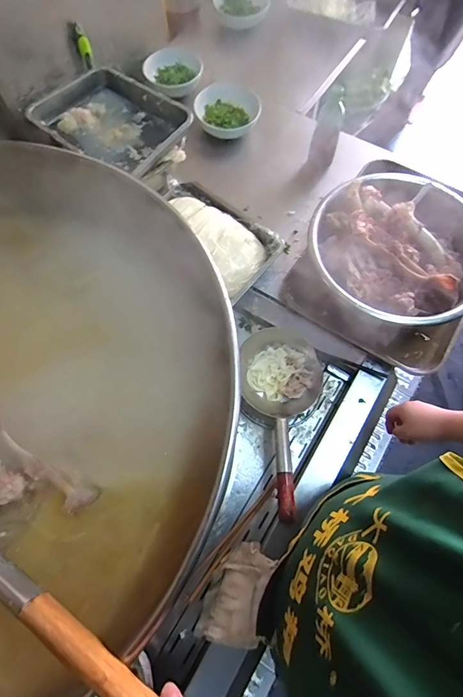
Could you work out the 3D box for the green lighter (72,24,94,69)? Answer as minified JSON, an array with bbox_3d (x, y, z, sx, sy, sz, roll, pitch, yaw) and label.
[{"bbox_3d":[-0.376,-0.771,0.948,0.030,0.089,0.023,-20,70,-8],"label":"green lighter"}]

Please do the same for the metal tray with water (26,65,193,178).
[{"bbox_3d":[-0.287,-0.550,0.906,0.349,0.052,0.261,32,72,12],"label":"metal tray with water"}]

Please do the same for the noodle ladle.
[{"bbox_3d":[0.113,0.144,0.813,0.196,0.085,0.412,-2,69,-1],"label":"noodle ladle"}]

